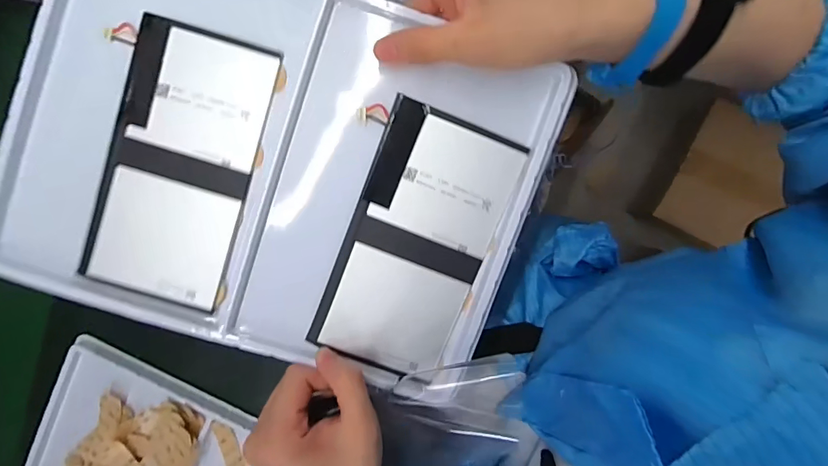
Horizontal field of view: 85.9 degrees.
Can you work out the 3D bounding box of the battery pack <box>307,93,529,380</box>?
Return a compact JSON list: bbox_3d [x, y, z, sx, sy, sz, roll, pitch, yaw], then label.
[{"bbox_3d":[0.001,0.007,0.295,0.095,0.005,0.170,20,98,-6],"label":"battery pack"}]

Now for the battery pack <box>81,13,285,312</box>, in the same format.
[{"bbox_3d":[-0.150,-0.043,0.284,0.092,0.004,0.169,16,94,-2],"label":"battery pack"}]

